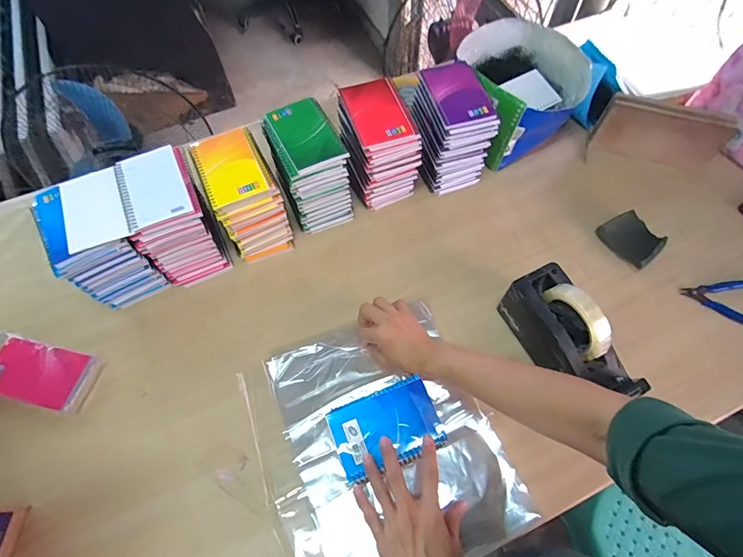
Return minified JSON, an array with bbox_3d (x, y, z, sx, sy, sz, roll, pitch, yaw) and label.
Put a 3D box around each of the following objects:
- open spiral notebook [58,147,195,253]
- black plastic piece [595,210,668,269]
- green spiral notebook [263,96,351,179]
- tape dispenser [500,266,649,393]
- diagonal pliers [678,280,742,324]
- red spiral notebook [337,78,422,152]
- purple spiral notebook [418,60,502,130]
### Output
[{"bbox_3d":[-0.355,-0.118,0.577,0.167,0.013,0.135,-24,65,-11],"label":"open spiral notebook"},{"bbox_3d":[0.449,-0.068,0.690,0.073,0.034,0.092,-27,68,-14],"label":"black plastic piece"},{"bbox_3d":[-0.107,-0.227,0.624,0.093,0.014,0.140,-23,65,-10],"label":"green spiral notebook"},{"bbox_3d":[0.274,0.084,0.558,0.074,0.142,0.202,-23,67,-12],"label":"tape dispenser"},{"bbox_3d":[0.570,0.032,0.650,0.125,0.013,0.083,11,64,4],"label":"diagonal pliers"},{"bbox_3d":[0.010,-0.266,0.636,0.090,0.011,0.137,-17,64,-7],"label":"red spiral notebook"},{"bbox_3d":[0.141,-0.301,0.651,0.090,0.010,0.142,-14,64,-6],"label":"purple spiral notebook"}]

